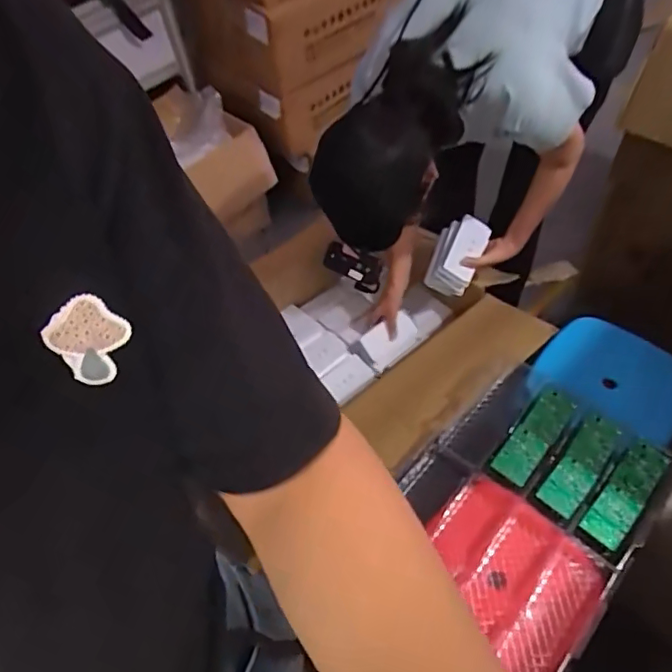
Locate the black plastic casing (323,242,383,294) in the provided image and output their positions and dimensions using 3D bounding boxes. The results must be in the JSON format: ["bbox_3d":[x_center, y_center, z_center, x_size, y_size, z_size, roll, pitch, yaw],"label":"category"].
[{"bbox_3d":[0.031,-0.124,0.990,0.116,0.064,0.032,31,29,15],"label":"black plastic casing"}]

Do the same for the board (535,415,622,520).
[{"bbox_3d":[0.421,0.218,0.963,0.063,0.010,0.201,35,65,23],"label":"board"}]

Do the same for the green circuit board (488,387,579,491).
[{"bbox_3d":[0.359,0.173,1.006,0.066,0.016,0.208,35,64,23],"label":"green circuit board"}]

